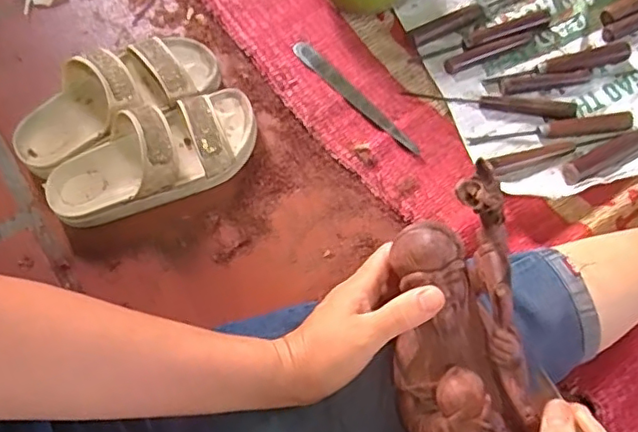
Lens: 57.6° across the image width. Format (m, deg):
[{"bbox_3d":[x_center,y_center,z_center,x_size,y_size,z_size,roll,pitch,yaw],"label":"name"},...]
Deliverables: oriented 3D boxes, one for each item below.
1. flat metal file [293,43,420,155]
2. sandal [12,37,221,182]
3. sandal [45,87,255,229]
[{"bbox_3d":[0.042,-0.137,0.669,0.018,0.011,0.193,-43,75,-14],"label":"flat metal file"},{"bbox_3d":[-0.221,-0.133,0.626,0.228,0.076,0.093,-28,72,-10],"label":"sandal"},{"bbox_3d":[-0.173,-0.066,0.605,0.221,0.077,0.090,-24,72,-8],"label":"sandal"}]

